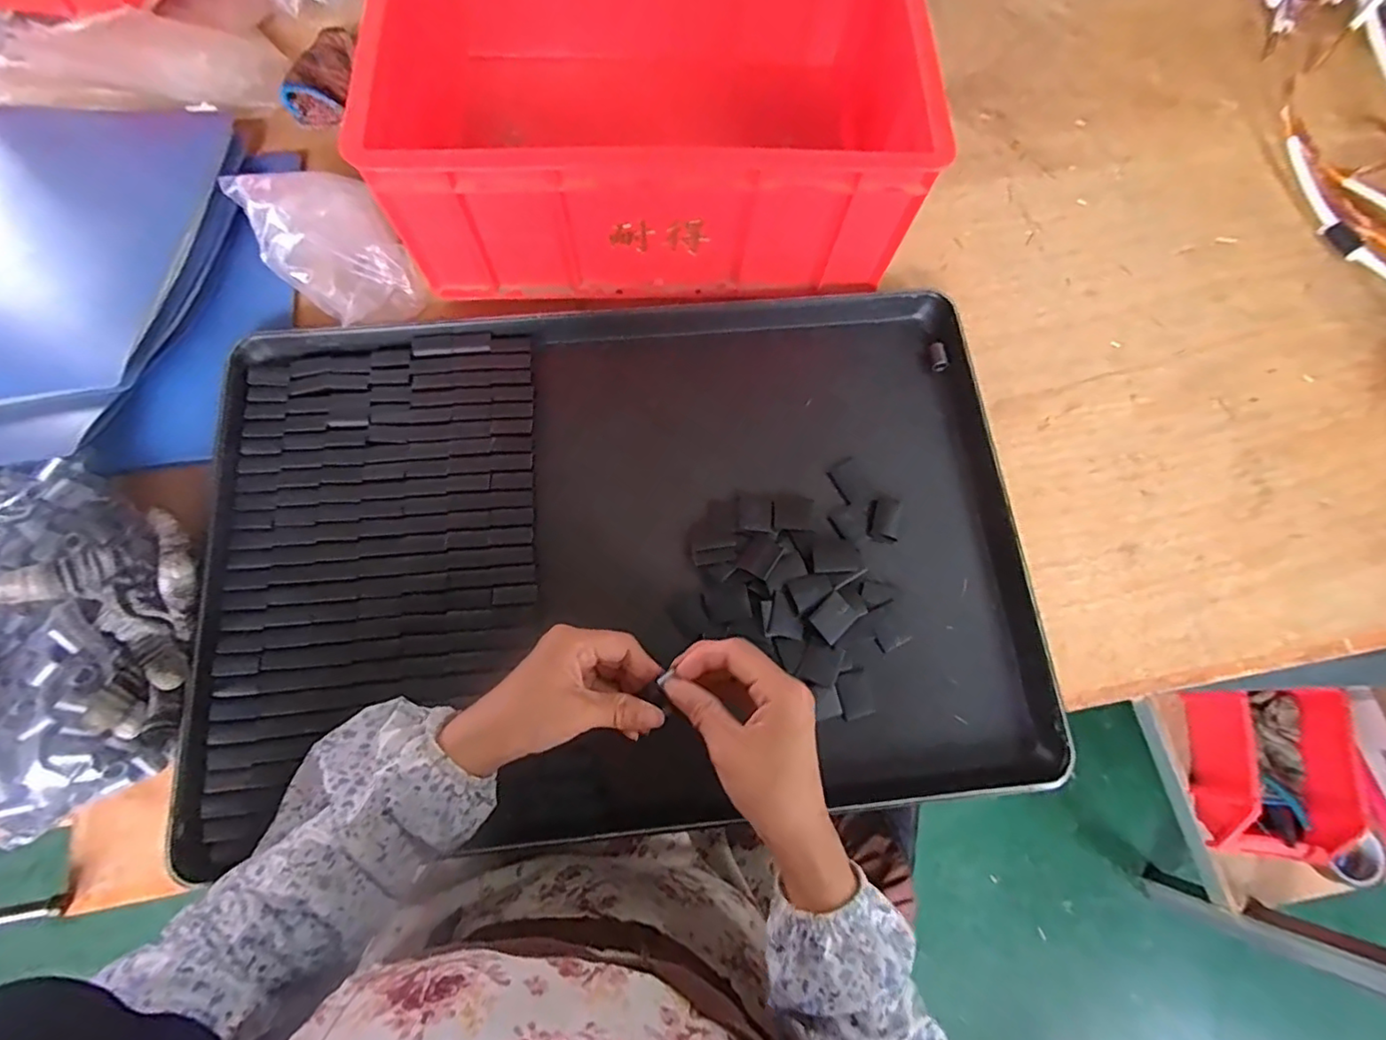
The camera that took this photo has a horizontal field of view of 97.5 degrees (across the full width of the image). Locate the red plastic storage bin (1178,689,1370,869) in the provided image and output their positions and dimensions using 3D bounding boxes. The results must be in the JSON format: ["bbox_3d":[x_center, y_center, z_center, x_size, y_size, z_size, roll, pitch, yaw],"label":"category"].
[{"bbox_3d":[0.821,0.352,0.860,0.172,0.097,0.234,10,73,2],"label":"red plastic storage bin"}]

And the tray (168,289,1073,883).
[{"bbox_3d":[-0.052,0.013,0.456,0.589,0.034,0.392,-5,73,-2],"label":"tray"}]

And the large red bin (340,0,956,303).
[{"bbox_3d":[-0.032,-0.351,0.527,0.399,0.186,0.306,-2,73,-4],"label":"large red bin"}]

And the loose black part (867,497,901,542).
[{"bbox_3d":[0.149,-0.001,0.475,0.024,0.006,0.033,9,73,2],"label":"loose black part"}]

